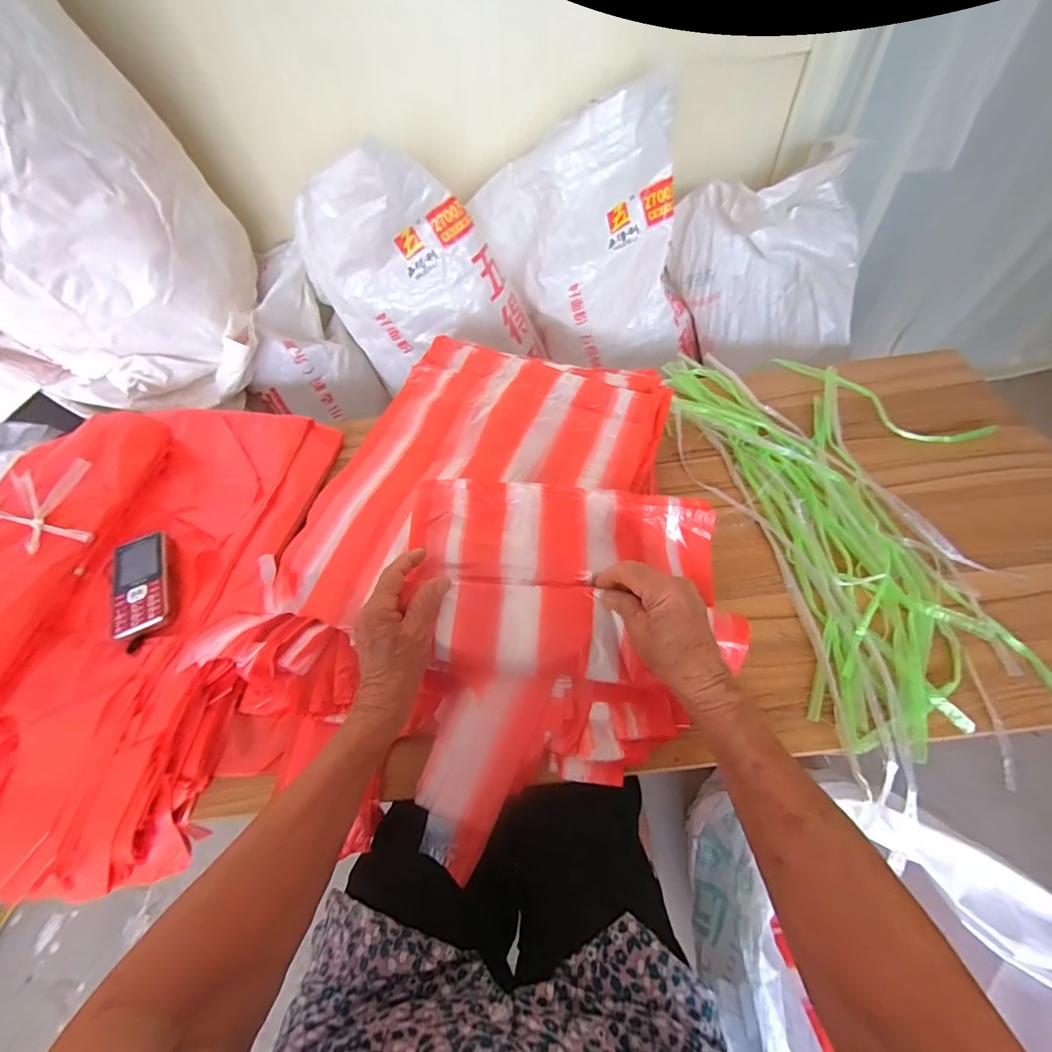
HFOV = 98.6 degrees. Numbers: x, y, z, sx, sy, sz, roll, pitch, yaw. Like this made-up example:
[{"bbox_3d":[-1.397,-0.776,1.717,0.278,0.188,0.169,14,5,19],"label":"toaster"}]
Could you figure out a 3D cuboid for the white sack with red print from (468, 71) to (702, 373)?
[{"bbox_3d":[0.119,-0.445,0.738,0.359,0.343,0.194,-9,56,-1],"label":"white sack with red print"}]

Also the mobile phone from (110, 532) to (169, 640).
[{"bbox_3d":[-0.420,0.062,0.492,0.050,0.017,0.120,-22,56,-15],"label":"mobile phone"}]

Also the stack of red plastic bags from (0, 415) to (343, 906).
[{"bbox_3d":[-0.460,0.079,0.493,0.371,0.106,0.541,-1,56,4],"label":"stack of red plastic bags"}]

